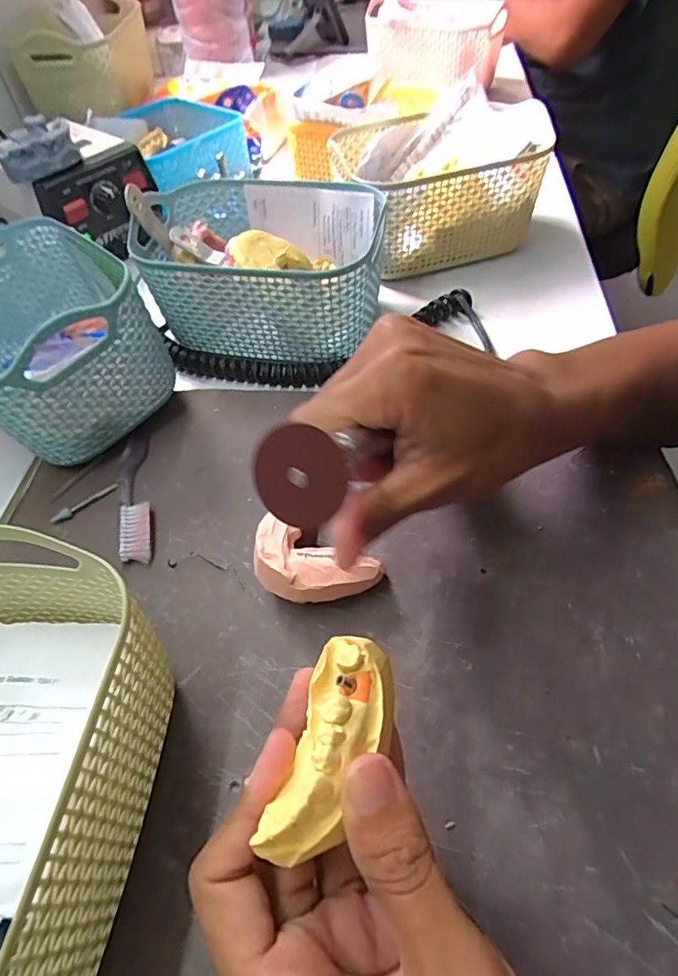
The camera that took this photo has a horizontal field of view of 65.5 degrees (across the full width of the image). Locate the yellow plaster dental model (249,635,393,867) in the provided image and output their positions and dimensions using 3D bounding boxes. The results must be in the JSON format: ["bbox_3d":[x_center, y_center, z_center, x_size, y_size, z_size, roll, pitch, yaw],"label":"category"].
[{"bbox_3d":[-0.001,0.078,0.162,0.029,0.022,0.065,14,49,14],"label":"yellow plaster dental model"}]

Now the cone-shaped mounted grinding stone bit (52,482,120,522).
[{"bbox_3d":[-0.155,0.008,0.321,0.042,0.004,0.006,-35,59,-21],"label":"cone-shaped mounted grinding stone bit"}]

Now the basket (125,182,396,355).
[{"bbox_3d":[-0.055,-0.159,0.392,0.164,0.082,0.118,9,54,10],"label":"basket"}]

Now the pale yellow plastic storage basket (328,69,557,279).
[{"bbox_3d":[0.082,-0.258,0.452,0.147,0.097,0.121,-17,54,-8],"label":"pale yellow plastic storage basket"}]

